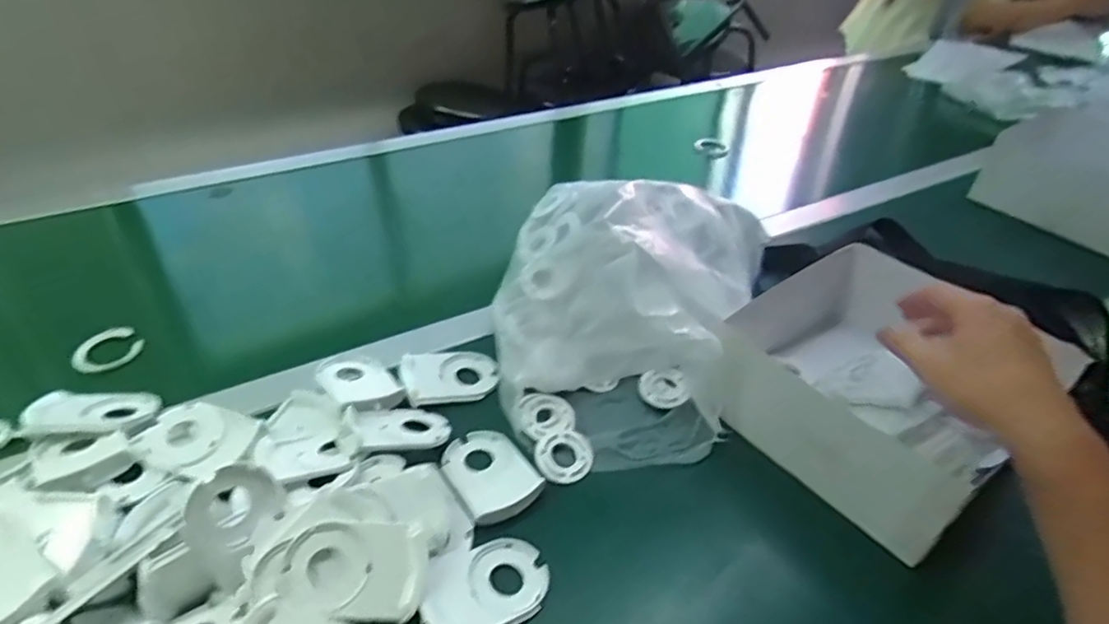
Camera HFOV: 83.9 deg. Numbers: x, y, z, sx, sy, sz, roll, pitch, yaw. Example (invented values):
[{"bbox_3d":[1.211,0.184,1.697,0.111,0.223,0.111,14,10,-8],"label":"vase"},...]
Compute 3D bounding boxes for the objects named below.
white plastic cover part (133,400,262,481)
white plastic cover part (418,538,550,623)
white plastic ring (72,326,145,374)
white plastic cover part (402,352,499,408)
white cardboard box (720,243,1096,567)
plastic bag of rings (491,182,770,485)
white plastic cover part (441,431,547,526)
[{"bbox_3d":[-0.271,0.096,0.471,0.080,0.009,0.058,13,39,13],"label":"white plastic cover part"},{"bbox_3d":[-0.045,0.176,0.400,0.083,0.010,0.061,-19,43,-26],"label":"white plastic cover part"},{"bbox_3d":[-0.415,0.035,0.574,0.048,0.009,0.055,29,49,17],"label":"white plastic ring"},{"bbox_3d":[-0.092,0.056,0.550,0.083,0.016,0.055,-7,39,-12],"label":"white plastic cover part"},{"bbox_3d":[0.282,0.046,0.524,0.254,0.096,0.203,-27,47,-33],"label":"white cardboard box"},{"bbox_3d":[0.070,-0.012,0.562,0.238,0.125,0.348,11,39,10],"label":"plastic bag of rings"},{"bbox_3d":[-0.049,0.122,0.477,0.057,0.012,0.086,-19,43,-26],"label":"white plastic cover part"}]

